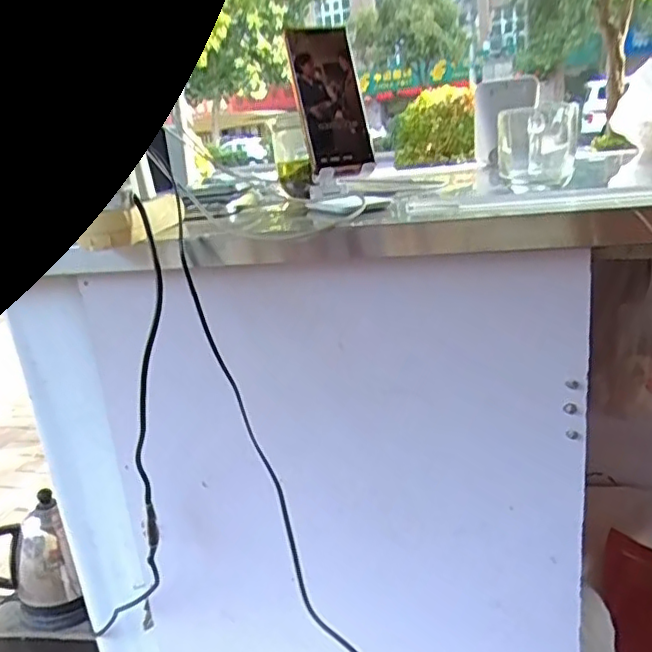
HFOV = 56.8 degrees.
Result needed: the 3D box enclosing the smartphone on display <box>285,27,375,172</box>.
[{"bbox_3d":[0.005,-0.236,0.622,0.071,0.139,0.010,-14,2,-17],"label":"smartphone on display"}]

